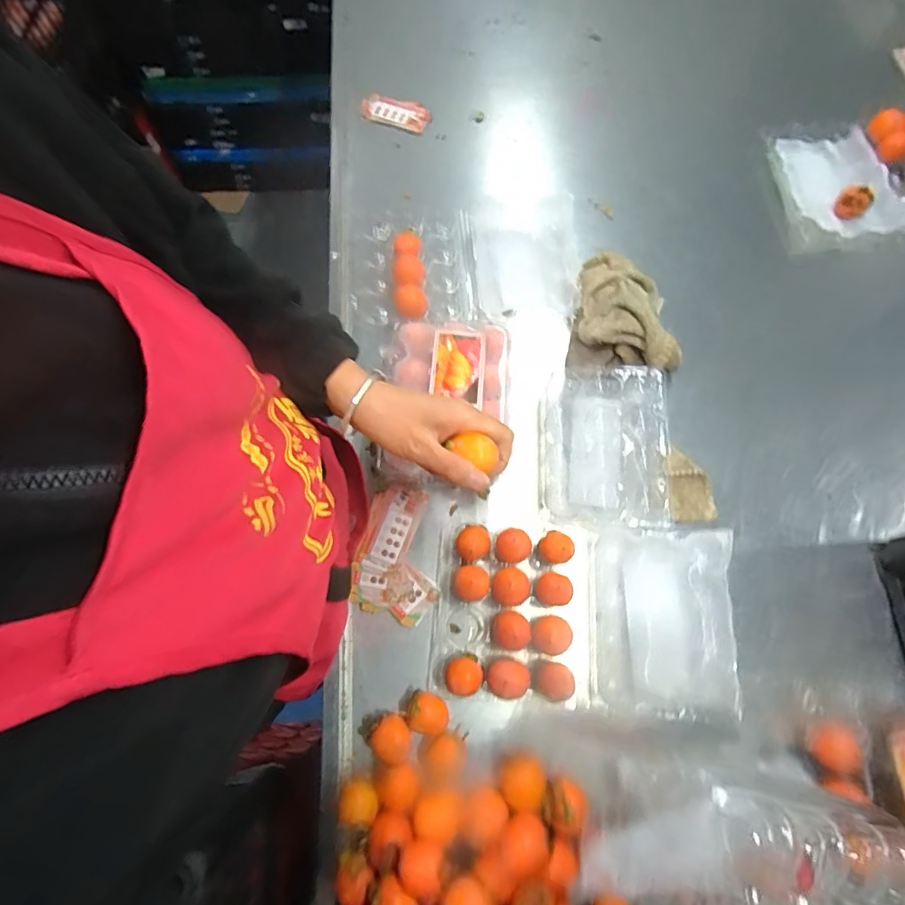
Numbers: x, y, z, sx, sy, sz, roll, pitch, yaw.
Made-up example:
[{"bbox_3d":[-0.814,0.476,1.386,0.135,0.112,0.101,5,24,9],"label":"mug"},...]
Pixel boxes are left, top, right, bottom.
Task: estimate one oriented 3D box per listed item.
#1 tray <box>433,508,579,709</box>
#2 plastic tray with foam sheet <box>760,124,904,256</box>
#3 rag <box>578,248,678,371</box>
[{"bbox_3d":[0.059,0.167,0.569,0.154,0.063,0.204,5,71,0],"label":"tray"},{"bbox_3d":[0.671,-0.429,0.798,0.292,0.038,0.227,-4,72,-3],"label":"plastic tray with foam sheet"},{"bbox_3d":[0.236,-0.191,0.668,0.130,0.070,0.180,6,71,1],"label":"rag"}]

